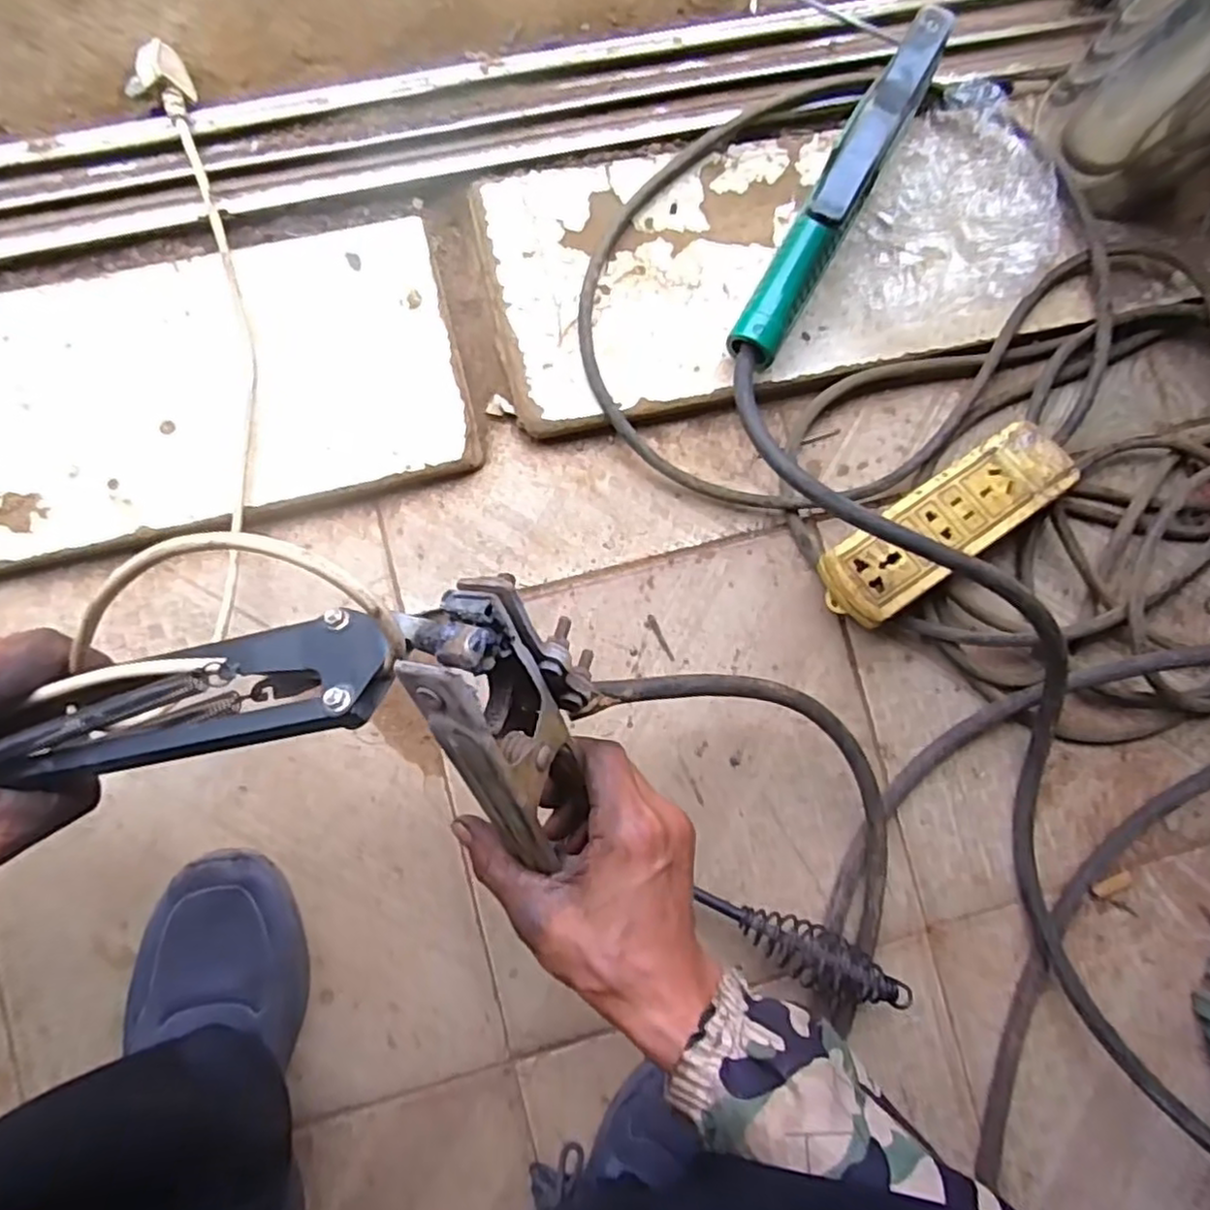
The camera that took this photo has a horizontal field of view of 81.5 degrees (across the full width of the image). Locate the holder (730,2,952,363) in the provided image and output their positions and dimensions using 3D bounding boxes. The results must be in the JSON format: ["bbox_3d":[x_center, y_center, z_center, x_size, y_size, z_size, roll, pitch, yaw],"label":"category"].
[{"bbox_3d":[0.162,-0.284,0.472,0.041,0.090,0.262,32,85,-2],"label":"holder"}]

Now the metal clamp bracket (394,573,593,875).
[{"bbox_3d":[-0.043,0.049,0.299,0.040,0.134,0.072,10,48,30],"label":"metal clamp bracket"}]

